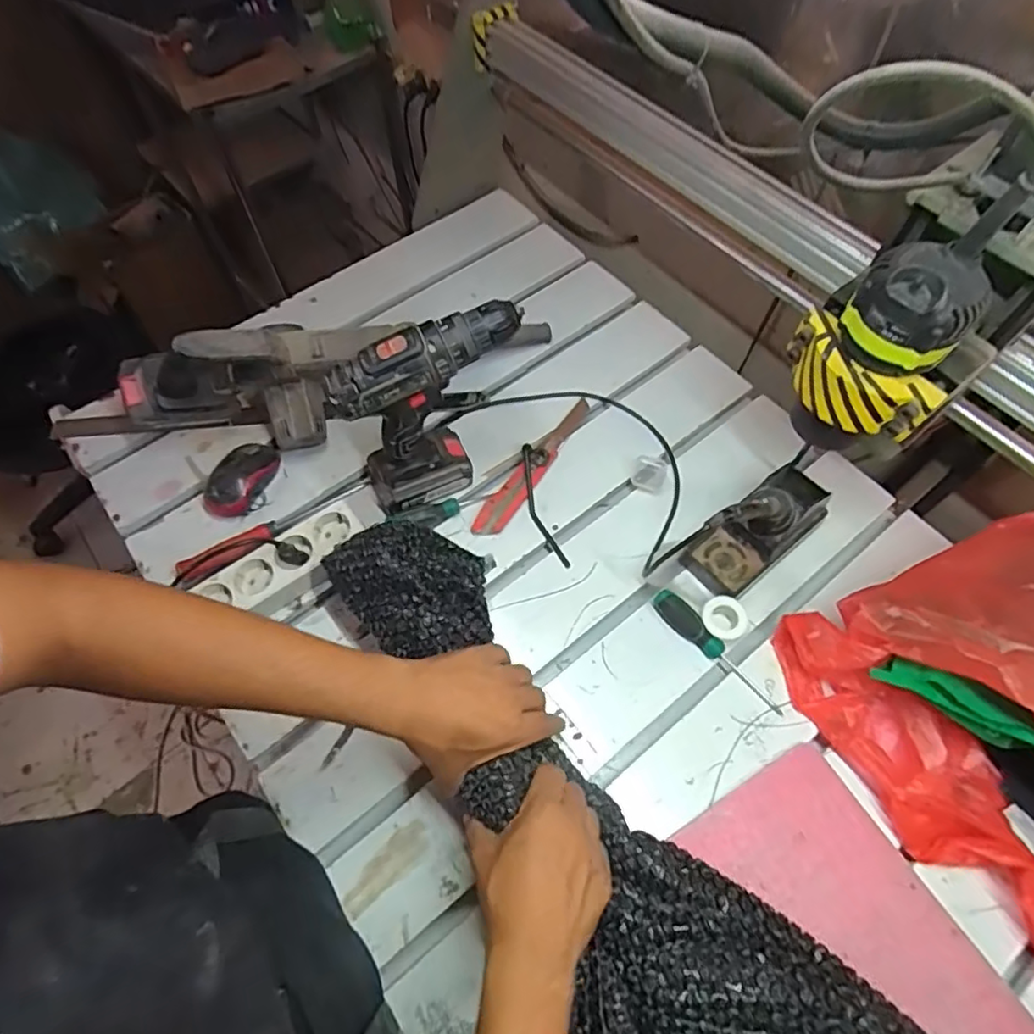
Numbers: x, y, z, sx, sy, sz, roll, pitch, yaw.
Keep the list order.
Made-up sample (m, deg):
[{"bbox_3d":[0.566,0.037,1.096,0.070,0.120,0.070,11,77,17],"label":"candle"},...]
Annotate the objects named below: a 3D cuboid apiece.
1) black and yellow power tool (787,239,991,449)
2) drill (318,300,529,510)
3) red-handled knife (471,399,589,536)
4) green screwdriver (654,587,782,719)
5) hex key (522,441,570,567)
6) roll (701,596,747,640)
[{"bbox_3d":[0.271,-0.120,0.463,0.094,0.158,0.095,3,63,3],"label":"black and yellow power tool"},{"bbox_3d":[-0.086,-0.102,0.609,0.176,0.214,0.071,-27,66,-14],"label":"drill"},{"bbox_3d":[0.024,-0.062,0.695,0.035,0.017,0.215,35,67,16],"label":"red-handled knife"},{"bbox_3d":[0.195,0.132,0.594,0.022,0.027,0.151,-37,69,-18],"label":"green screwdriver"},{"bbox_3d":[0.026,-0.011,0.677,0.023,0.006,0.150,-22,72,15],"label":"hex key"},{"bbox_3d":[0.204,0.103,0.605,0.040,0.028,0.040,0,62,-1],"label":"roll"}]

